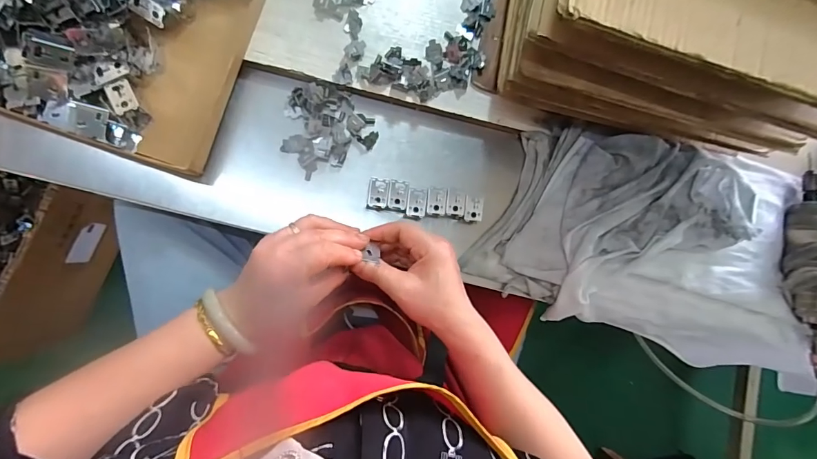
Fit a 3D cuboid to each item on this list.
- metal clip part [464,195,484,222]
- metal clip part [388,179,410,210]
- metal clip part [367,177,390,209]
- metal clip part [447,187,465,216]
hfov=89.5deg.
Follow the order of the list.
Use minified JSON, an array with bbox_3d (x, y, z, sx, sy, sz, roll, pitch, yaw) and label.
[{"bbox_3d":[0.076,-0.024,0.479,0.020,0.008,0.031,8,84,-7],"label":"metal clip part"},{"bbox_3d":[-0.013,-0.038,0.479,0.022,0.028,0.031,8,84,-8],"label":"metal clip part"},{"bbox_3d":[-0.036,-0.041,0.477,0.022,0.027,0.033,8,84,-8],"label":"metal clip part"},{"bbox_3d":[0.054,-0.031,0.486,0.022,0.018,0.032,7,85,-8],"label":"metal clip part"}]

